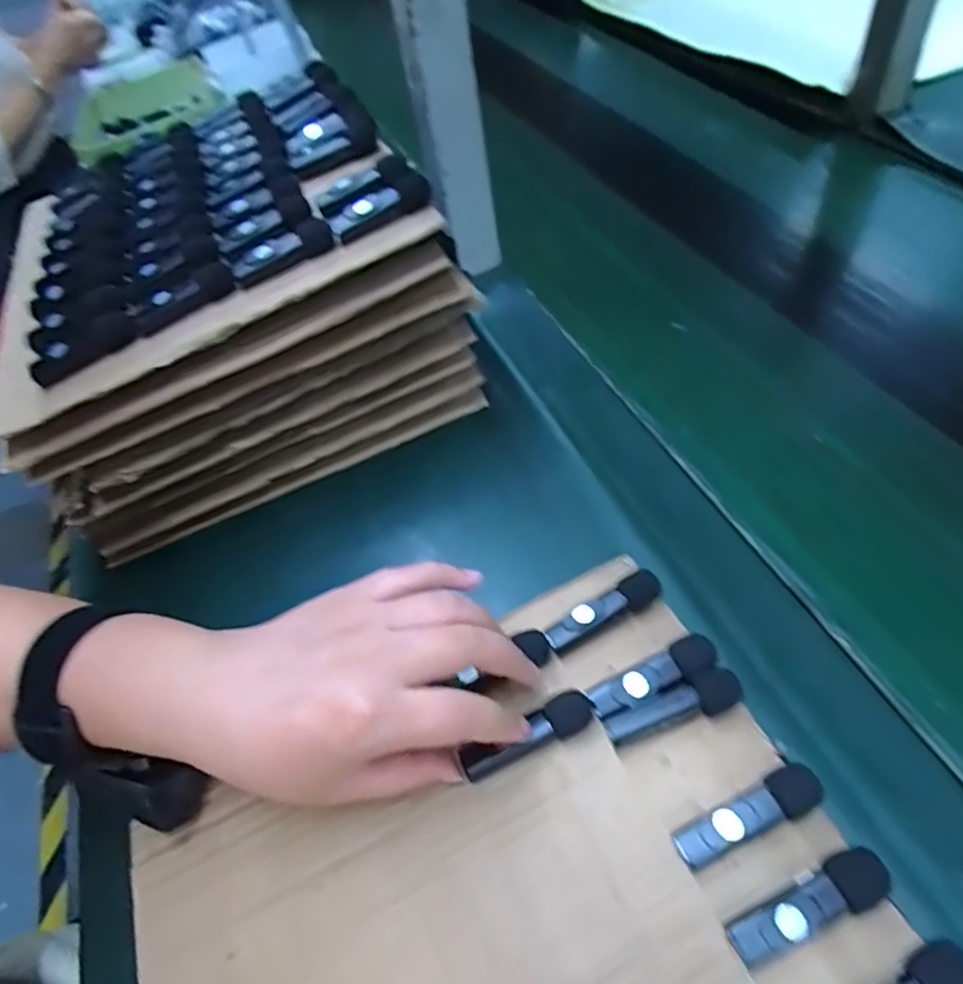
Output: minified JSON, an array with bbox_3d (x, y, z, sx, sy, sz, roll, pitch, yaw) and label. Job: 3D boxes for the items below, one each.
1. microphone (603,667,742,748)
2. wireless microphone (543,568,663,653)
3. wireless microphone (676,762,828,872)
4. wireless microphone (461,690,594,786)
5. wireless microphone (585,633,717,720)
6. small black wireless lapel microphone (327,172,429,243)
[{"bbox_3d":[0.089,0.102,0.293,0.064,0.020,0.017,-21,52,-7],"label":"microphone"},{"bbox_3d":[0.063,0.062,0.329,0.065,0.019,0.015,-26,52,-10],"label":"wireless microphone"},{"bbox_3d":[0.110,0.135,0.262,0.061,0.021,0.017,-25,52,-10],"label":"wireless microphone"},{"bbox_3d":[0.023,0.115,0.299,0.066,0.015,0.016,-26,54,-8],"label":"wireless microphone"},{"bbox_3d":[0.082,0.091,0.303,0.062,0.021,0.018,-25,52,-9],"label":"wireless microphone"},{"bbox_3d":[-0.064,-0.178,0.394,0.065,0.020,0.020,-23,52,5],"label":"small black wireless lapel microphone"}]

